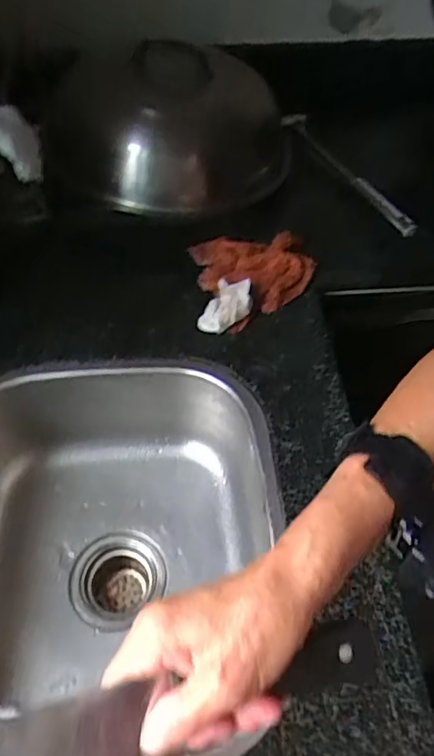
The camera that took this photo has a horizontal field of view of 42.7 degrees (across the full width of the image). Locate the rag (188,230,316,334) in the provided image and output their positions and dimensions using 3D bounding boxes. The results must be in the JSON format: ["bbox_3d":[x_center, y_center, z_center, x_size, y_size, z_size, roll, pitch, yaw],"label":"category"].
[{"bbox_3d":[0.051,-0.128,0.707,0.142,0.039,0.154,-8,53,-7],"label":"rag"}]

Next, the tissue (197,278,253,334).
[{"bbox_3d":[0.013,-0.086,0.667,0.047,0.040,0.069,29,57,20],"label":"tissue"}]

